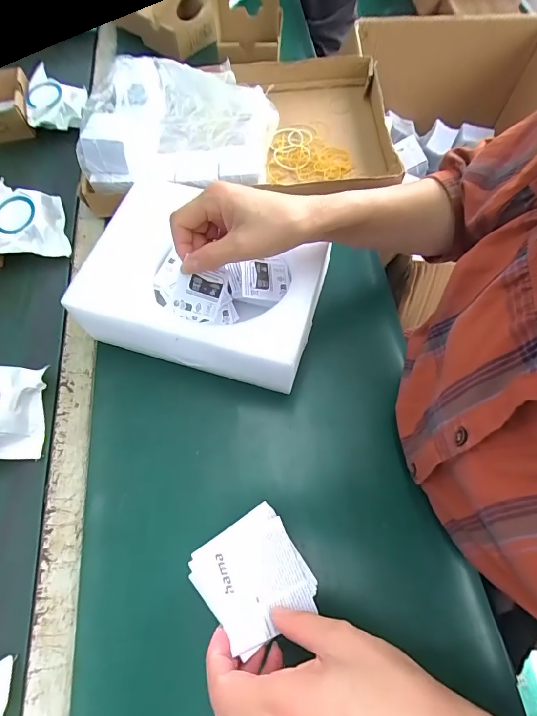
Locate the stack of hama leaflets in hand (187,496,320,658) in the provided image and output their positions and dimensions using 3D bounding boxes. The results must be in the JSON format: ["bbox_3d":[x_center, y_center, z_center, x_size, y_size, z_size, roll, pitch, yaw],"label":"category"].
[{"bbox_3d":[-0.011,0.169,0.300,0.078,0.009,0.081,-26,60,-24],"label":"stack of hama leaflets in hand"}]

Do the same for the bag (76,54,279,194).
[{"bbox_3d":[-0.114,-0.321,0.528,0.243,0.074,0.219,-3,65,-1],"label":"bag"}]

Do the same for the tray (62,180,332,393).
[{"bbox_3d":[-0.069,-0.083,0.423,0.253,0.091,0.186,19,66,10],"label":"tray"}]

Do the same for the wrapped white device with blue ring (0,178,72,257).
[{"bbox_3d":[-0.311,-0.178,0.497,0.077,0.043,0.096,-14,65,-5],"label":"wrapped white device with blue ring"}]

